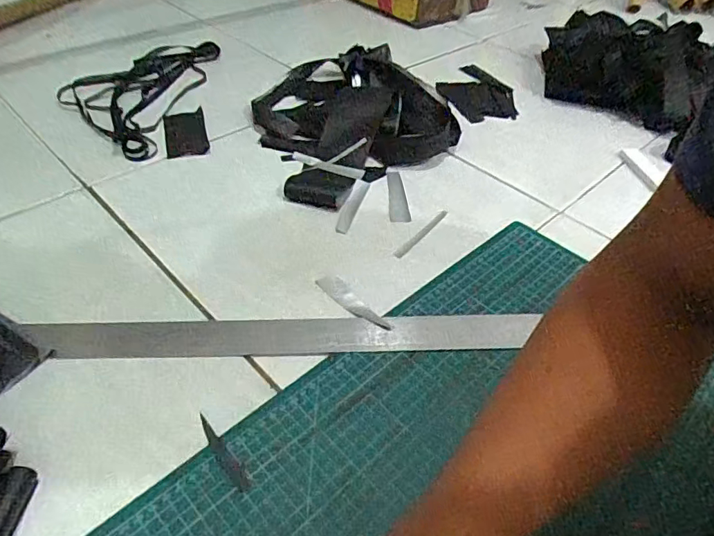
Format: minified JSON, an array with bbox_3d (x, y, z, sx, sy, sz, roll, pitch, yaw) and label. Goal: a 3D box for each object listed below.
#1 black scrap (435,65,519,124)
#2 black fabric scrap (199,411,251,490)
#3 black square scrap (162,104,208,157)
[{"bbox_3d":[0.195,-0.292,0.812,0.119,0.015,0.187,6,44,1],"label":"black scrap"},{"bbox_3d":[-0.098,0.133,0.362,0.010,0.004,0.067,-29,54,-31],"label":"black fabric scrap"},{"bbox_3d":[-0.233,-0.186,0.673,0.052,0.010,0.109,-13,52,-12],"label":"black square scrap"}]

